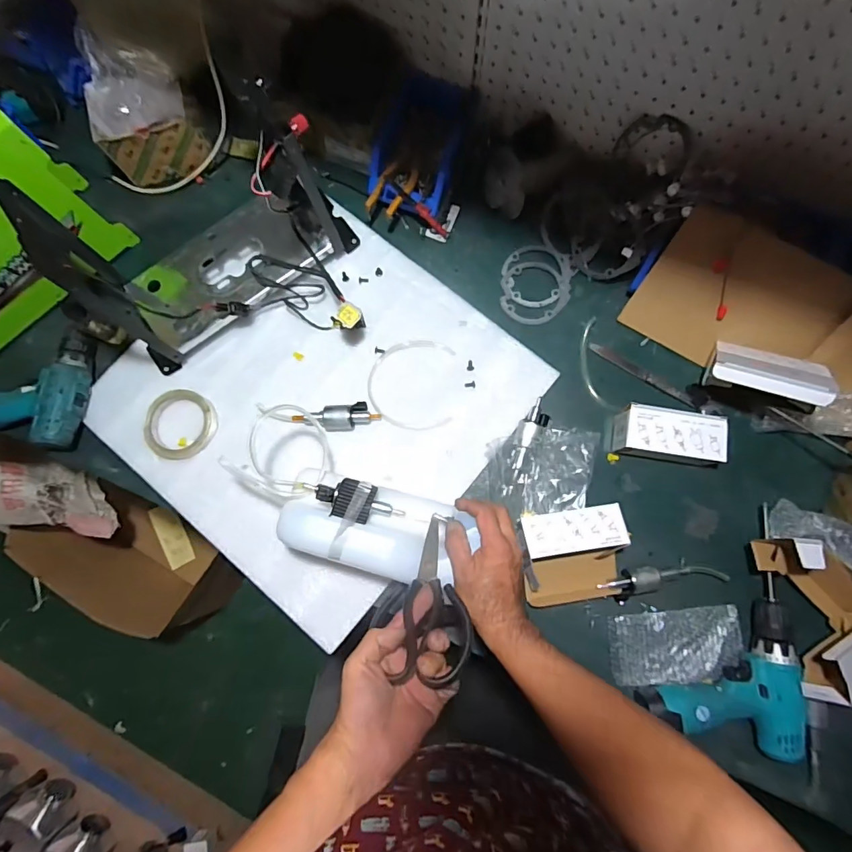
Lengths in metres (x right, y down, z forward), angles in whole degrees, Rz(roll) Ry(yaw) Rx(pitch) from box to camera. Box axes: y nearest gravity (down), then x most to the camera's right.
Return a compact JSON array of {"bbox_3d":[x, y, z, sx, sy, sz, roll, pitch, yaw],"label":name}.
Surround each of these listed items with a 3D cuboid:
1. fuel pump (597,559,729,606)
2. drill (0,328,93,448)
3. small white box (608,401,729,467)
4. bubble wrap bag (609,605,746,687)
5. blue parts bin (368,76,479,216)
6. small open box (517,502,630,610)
[{"bbox_3d":[0.322,0.207,0.627,0.167,0.035,0.042,-14,80,-2],"label":"fuel pump"},{"bbox_3d":[-0.581,-0.063,0.682,0.172,0.051,0.175,8,80,2],"label":"drill"},{"bbox_3d":[0.342,0.015,0.652,0.144,0.053,0.068,9,80,3],"label":"small white box"},{"bbox_3d":[0.334,0.294,0.622,0.172,0.012,0.088,-6,80,0],"label":"bubble wrap bag"},{"bbox_3d":[-0.010,-0.417,0.715,0.130,0.075,0.199,18,80,4],"label":"blue parts bin"},{"bbox_3d":[0.194,0.173,0.618,0.133,0.065,0.120,-9,80,-1],"label":"small open box"}]

